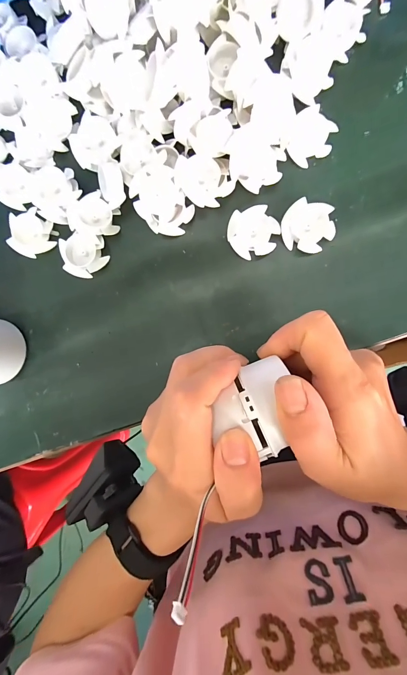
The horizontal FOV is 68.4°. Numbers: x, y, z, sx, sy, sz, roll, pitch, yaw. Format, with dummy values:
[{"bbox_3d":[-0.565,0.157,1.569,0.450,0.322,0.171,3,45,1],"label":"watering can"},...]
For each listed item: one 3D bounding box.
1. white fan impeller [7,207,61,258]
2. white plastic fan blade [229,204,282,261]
[{"bbox_3d":[-0.153,-0.092,0.266,0.036,0.015,0.038,0,92,6],"label":"white fan impeller"},{"bbox_3d":[0.041,-0.086,0.245,0.040,0.009,0.037,0,92,6],"label":"white plastic fan blade"}]

